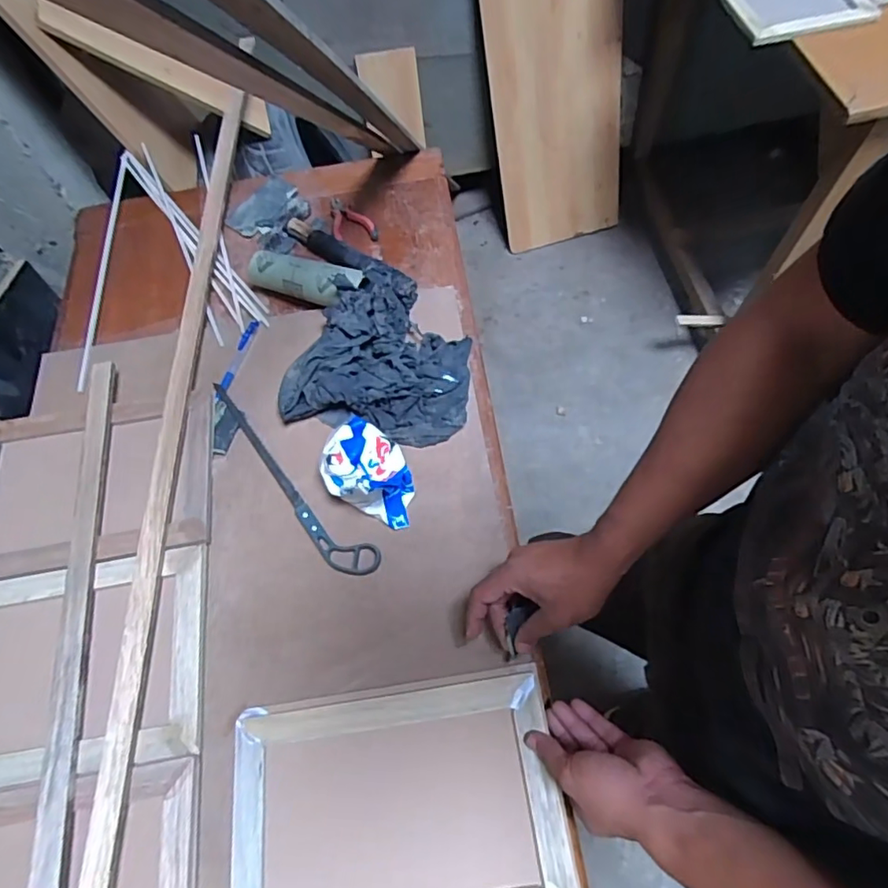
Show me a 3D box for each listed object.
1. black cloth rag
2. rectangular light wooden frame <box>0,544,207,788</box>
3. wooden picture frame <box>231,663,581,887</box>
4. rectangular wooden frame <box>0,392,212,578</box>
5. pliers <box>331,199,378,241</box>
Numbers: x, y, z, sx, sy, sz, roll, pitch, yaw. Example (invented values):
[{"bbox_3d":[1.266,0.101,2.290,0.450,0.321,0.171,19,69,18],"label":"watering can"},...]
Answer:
[{"bbox_3d":[-0.070,-0.122,0.713,0.221,0.062,0.235,10,64,8],"label":"black cloth rag"},{"bbox_3d":[-0.399,0.229,0.579,0.301,0.018,0.205,-9,63,-1],"label":"rectangular light wooden frame"},{"bbox_3d":[-0.044,0.331,0.508,0.296,0.017,0.205,-9,63,-1],"label":"wooden picture frame"},{"bbox_3d":[-0.434,0.046,0.675,0.304,0.019,0.206,-9,63,-1],"label":"rectangular wooden frame"},{"bbox_3d":[-0.145,-0.348,0.859,0.061,0.010,0.105,-19,64,-6],"label":"pliers"}]

